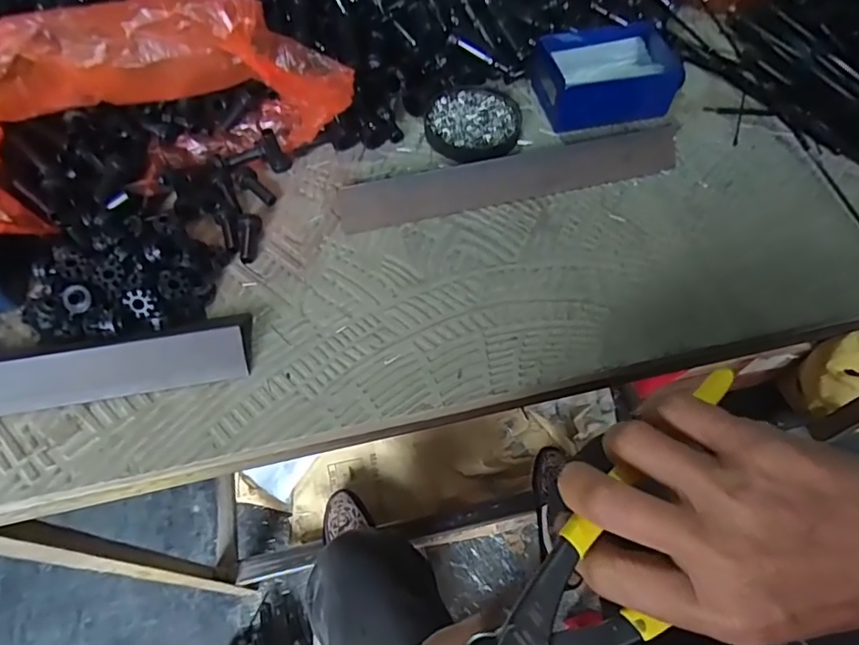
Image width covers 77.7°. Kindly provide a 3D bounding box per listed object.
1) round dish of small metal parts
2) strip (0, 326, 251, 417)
[{"bbox_3d":[0.039,-0.181,0.484,0.086,0.010,0.087,0,60,0],"label":"round dish of small metal parts"},{"bbox_3d":[-0.238,0.037,0.342,0.236,0.009,0.034,-9,100,-4],"label":"strip"}]

